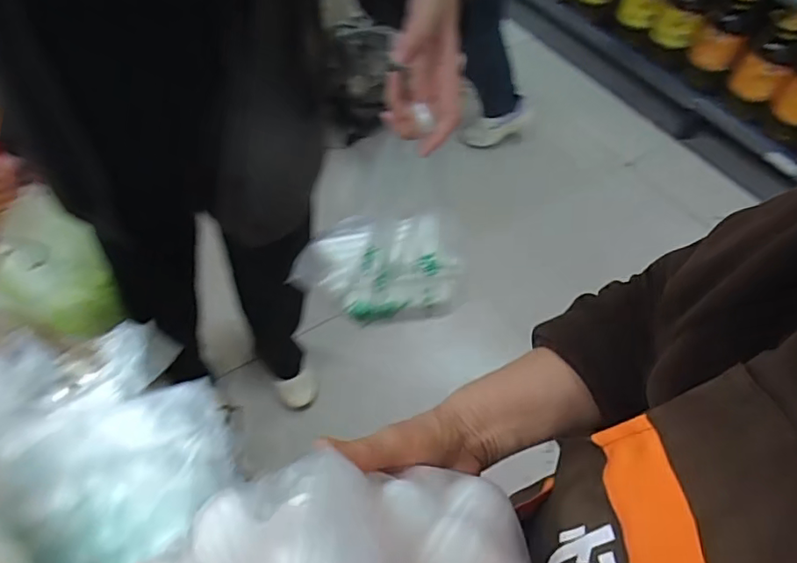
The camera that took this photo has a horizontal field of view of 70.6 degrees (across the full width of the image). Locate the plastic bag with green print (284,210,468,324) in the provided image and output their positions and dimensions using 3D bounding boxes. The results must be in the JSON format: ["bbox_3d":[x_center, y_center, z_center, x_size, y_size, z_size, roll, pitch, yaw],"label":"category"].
[{"bbox_3d":[-0.038,-0.022,0.668,0.206,0.095,0.120,-1,54,-5],"label":"plastic bag with green print"}]

